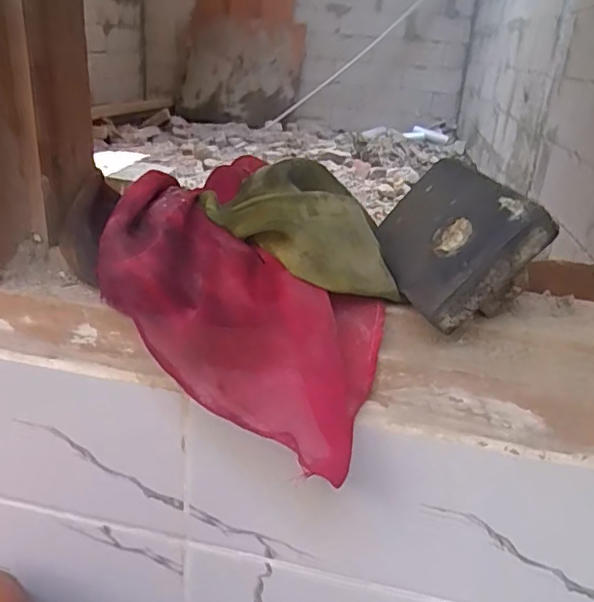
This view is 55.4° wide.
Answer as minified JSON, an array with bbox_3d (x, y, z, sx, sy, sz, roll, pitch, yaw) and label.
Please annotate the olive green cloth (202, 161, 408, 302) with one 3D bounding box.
[{"bbox_3d":[0.001,-0.044,0.317,0.120,0.054,0.067,17,28,23],"label":"olive green cloth"}]

